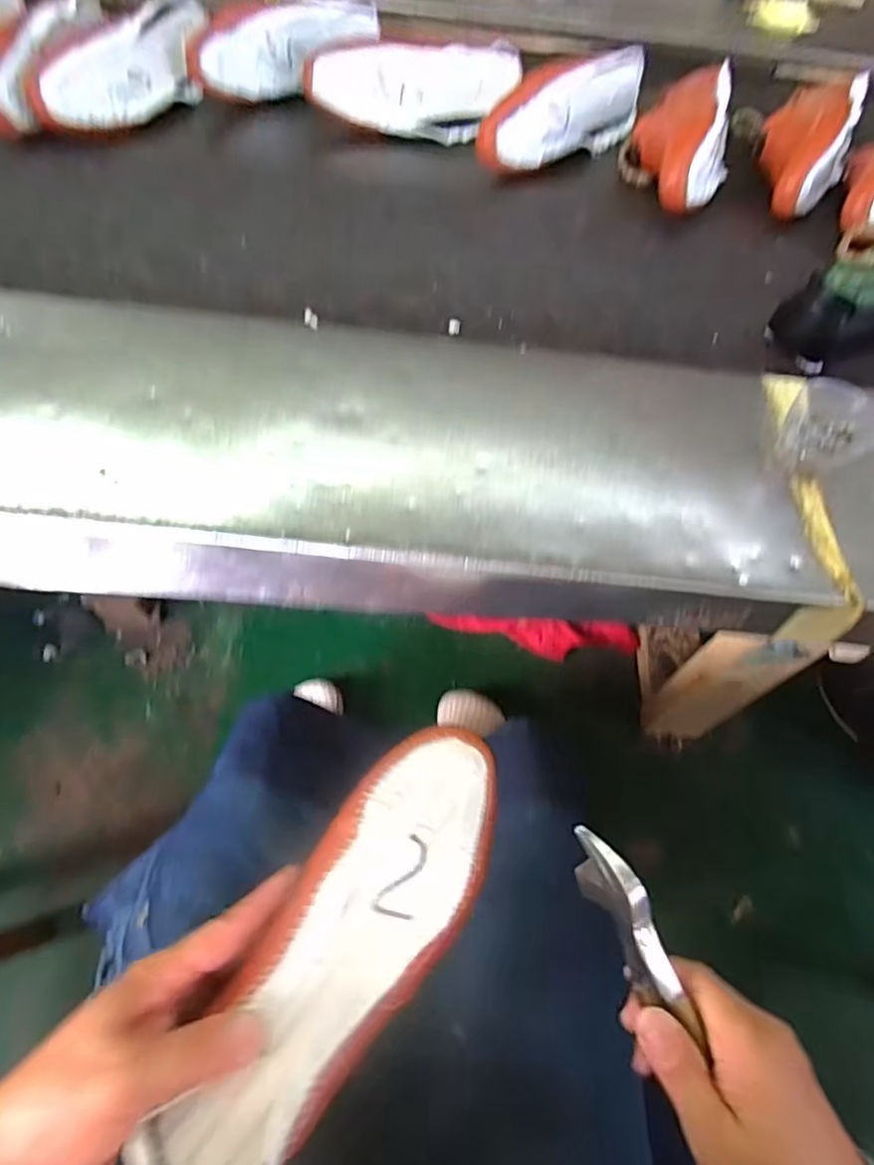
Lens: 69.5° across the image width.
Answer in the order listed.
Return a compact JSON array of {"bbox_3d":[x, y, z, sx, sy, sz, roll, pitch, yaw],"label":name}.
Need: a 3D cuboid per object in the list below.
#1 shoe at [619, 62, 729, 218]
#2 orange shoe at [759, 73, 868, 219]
[{"bbox_3d":[0.287,-0.521,0.739,0.122,0.071,0.259,17,61,6],"label":"shoe"},{"bbox_3d":[0.441,-0.527,0.750,0.102,0.072,0.257,26,63,11],"label":"orange shoe"}]

